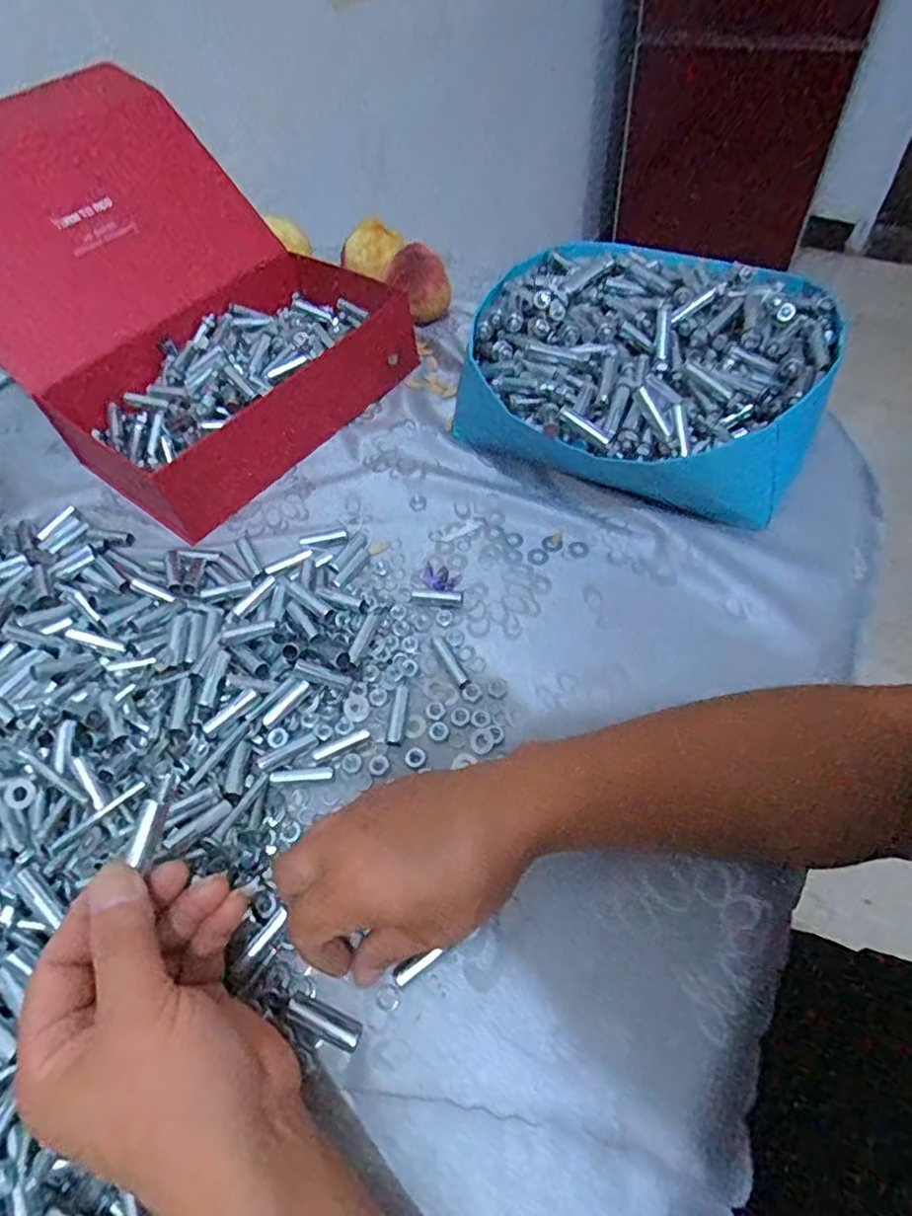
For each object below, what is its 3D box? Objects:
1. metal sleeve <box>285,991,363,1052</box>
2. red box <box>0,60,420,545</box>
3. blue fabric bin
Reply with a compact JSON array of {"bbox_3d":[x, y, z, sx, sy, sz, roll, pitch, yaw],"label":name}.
[{"bbox_3d":[-0.067,0.210,0.311,0.041,0.008,0.013,18,58,16],"label":"metal sleeve"},{"bbox_3d":[-0.267,-0.293,0.562,0.348,0.193,0.300,31,63,23],"label":"red box"},{"bbox_3d":[0.157,-0.195,0.517,0.278,0.105,0.263,25,61,20],"label":"blue fabric bin"}]

